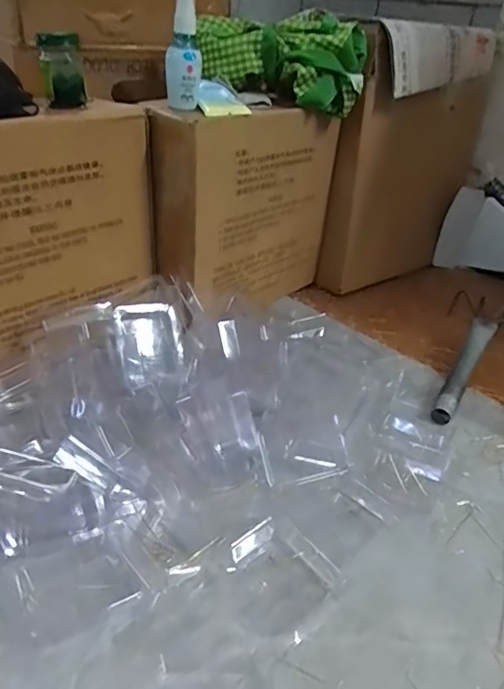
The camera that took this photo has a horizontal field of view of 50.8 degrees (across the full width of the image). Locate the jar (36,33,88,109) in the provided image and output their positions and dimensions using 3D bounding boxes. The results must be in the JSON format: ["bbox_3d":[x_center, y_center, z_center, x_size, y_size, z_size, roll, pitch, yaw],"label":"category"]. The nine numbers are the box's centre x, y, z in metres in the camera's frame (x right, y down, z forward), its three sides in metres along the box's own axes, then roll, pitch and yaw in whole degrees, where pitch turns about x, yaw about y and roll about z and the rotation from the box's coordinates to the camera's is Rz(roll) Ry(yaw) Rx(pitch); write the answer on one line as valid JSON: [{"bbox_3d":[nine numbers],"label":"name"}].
[{"bbox_3d":[-0.193,-0.278,0.540,0.040,0.067,0.035,-3,33,-14],"label":"jar"}]

